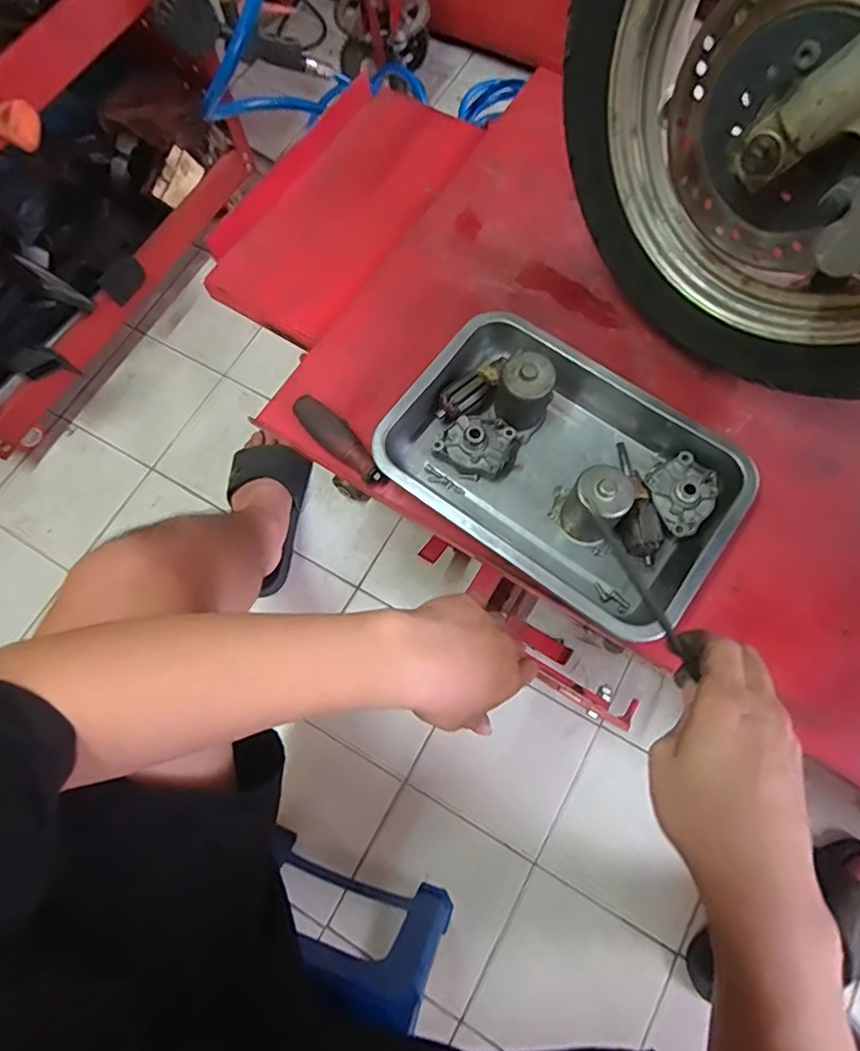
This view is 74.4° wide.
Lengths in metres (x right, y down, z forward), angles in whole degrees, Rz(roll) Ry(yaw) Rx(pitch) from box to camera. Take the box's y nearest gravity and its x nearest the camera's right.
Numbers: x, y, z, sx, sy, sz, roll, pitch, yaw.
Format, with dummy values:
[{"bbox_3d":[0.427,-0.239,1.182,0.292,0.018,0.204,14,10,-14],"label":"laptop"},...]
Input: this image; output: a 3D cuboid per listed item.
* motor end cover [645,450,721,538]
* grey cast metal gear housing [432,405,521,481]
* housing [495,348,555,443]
[{"bbox_3d":[0.232,-0.032,0.516,0.068,0.019,0.061,-44,77,-10],"label":"motor end cover"},{"bbox_3d":[0.050,-0.082,0.548,0.074,0.035,0.068,0,74,1],"label":"grey cast metal gear housing"},{"bbox_3d":[0.089,-0.122,0.541,0.052,0.077,0.057,16,75,6],"label":"housing"}]

